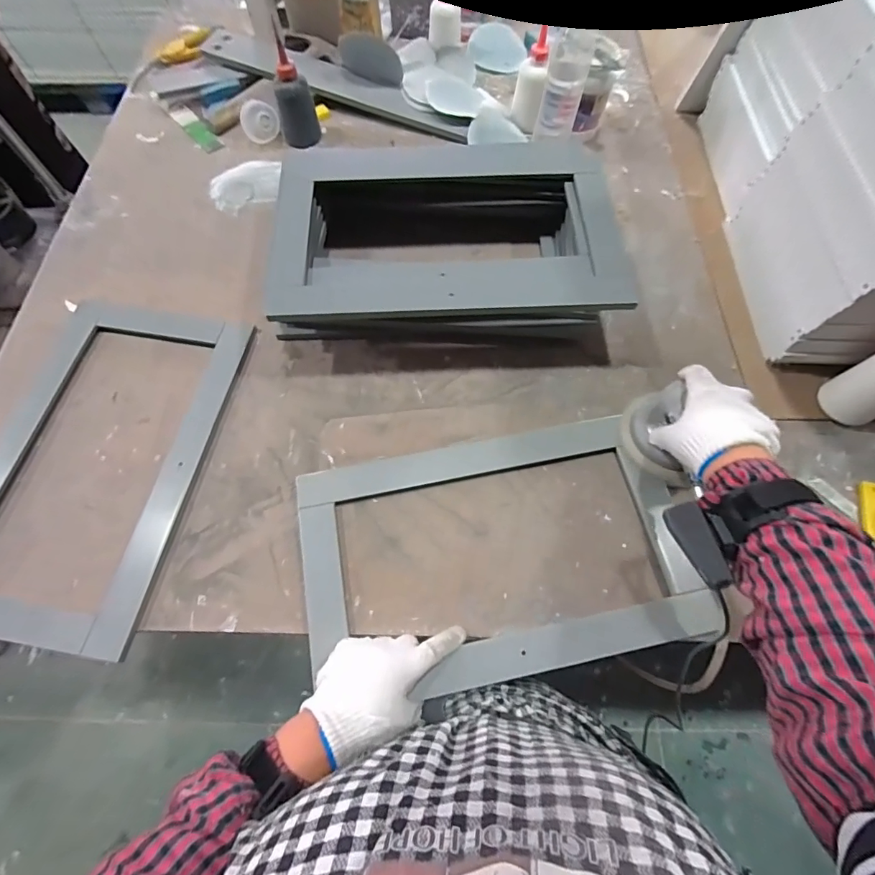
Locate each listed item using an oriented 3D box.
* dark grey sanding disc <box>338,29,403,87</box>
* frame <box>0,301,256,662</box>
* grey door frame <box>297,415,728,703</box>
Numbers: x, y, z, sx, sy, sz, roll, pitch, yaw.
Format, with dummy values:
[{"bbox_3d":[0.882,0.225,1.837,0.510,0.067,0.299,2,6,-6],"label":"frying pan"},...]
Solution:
[{"bbox_3d":[-0.106,-0.608,0.717,0.103,0.060,0.012,15,49,-2],"label":"dark grey sanding disc"},{"bbox_3d":[-0.387,0.015,0.514,0.232,0.015,0.404,9,68,3],"label":"frame"},{"bbox_3d":[0.063,0.120,0.478,0.404,0.021,0.251,-11,68,-5],"label":"grey door frame"}]

